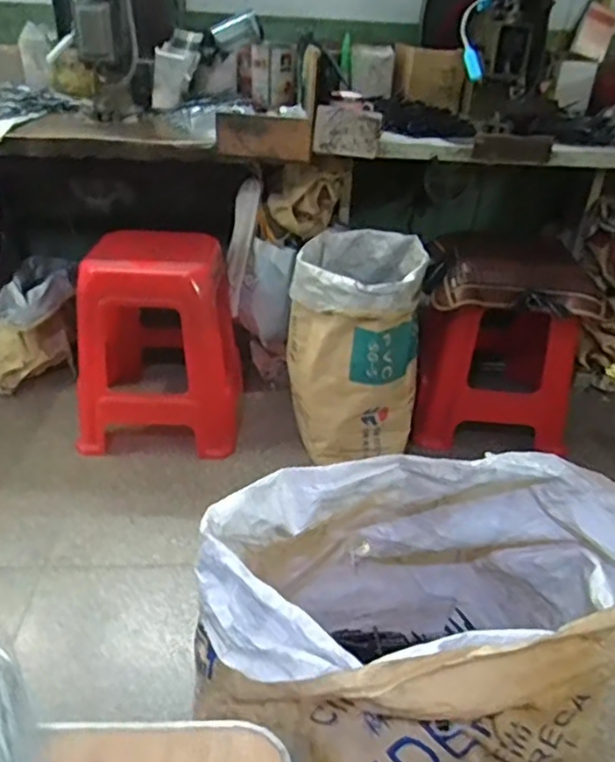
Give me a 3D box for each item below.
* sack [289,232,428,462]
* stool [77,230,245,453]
[{"bbox_3d":[0.114,-0.096,1.583,0.307,0.445,0.380,4,31,2],"label":"sack"},{"bbox_3d":[-0.378,-0.117,1.655,0.401,0.465,0.408,-1,31,-6],"label":"stool"}]

